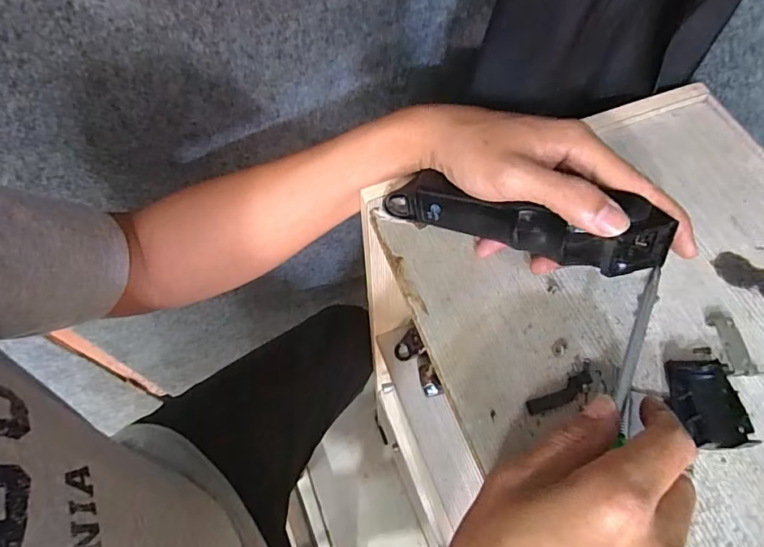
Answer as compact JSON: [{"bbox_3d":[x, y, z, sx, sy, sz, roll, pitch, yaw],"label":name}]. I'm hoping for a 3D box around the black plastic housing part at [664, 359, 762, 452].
[{"bbox_3d":[0.190,0.076,0.283,0.036,0.012,0.050,-2,63,-2],"label":"black plastic housing part"}]

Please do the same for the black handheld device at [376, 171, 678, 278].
[{"bbox_3d":[0.085,-0.033,0.312,0.175,0.043,0.029,15,63,21],"label":"black handheld device"}]

